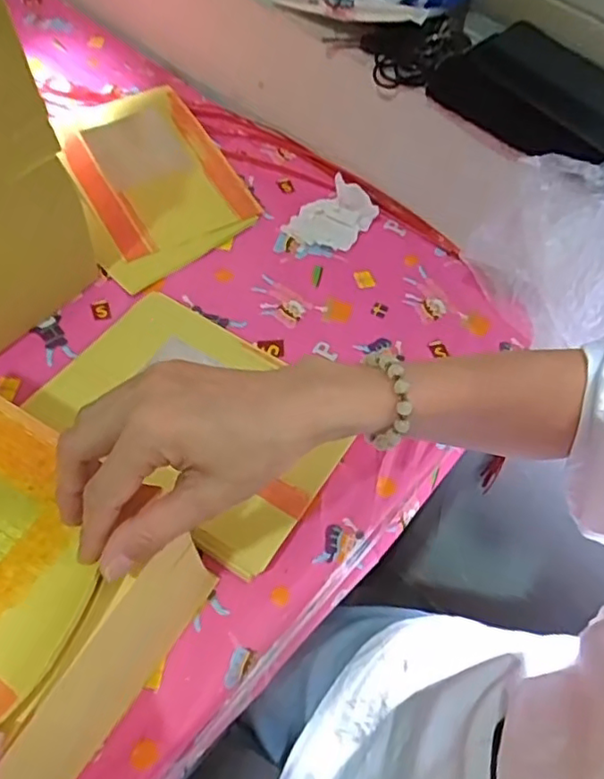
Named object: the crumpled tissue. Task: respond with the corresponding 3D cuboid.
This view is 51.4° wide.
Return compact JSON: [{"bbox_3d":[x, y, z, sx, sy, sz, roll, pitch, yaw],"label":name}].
[{"bbox_3d":[0.035,-0.177,0.649,0.063,0.021,0.091,37,62,17],"label":"crumpled tissue"}]

